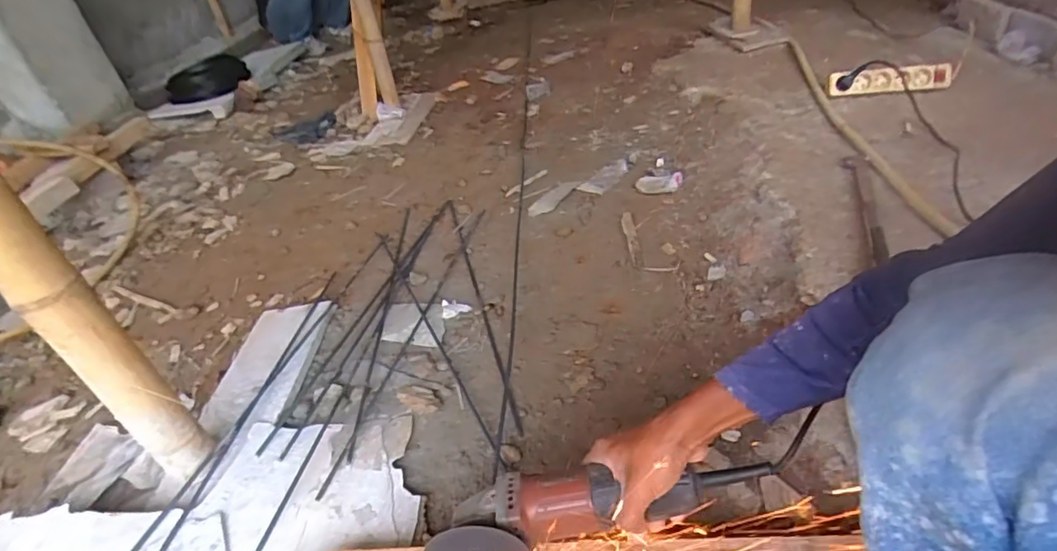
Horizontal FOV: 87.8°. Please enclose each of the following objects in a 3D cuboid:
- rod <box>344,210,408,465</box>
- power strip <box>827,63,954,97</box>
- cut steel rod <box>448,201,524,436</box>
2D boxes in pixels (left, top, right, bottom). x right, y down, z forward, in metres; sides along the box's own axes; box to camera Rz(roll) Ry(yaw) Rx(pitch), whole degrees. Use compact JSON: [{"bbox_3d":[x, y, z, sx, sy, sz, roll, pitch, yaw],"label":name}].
[{"bbox_3d":[-0.286,0.055,1.117,0.017,0.016,0.776,-6,35,0],"label":"rod"},{"bbox_3d":[0.889,-0.480,1.347,0.271,0.053,0.057,-1,38,12],"label":"power strip"},{"bbox_3d":[-0.107,0.025,1.110,0.014,0.014,0.773,-12,36,-9],"label":"cut steel rod"}]

